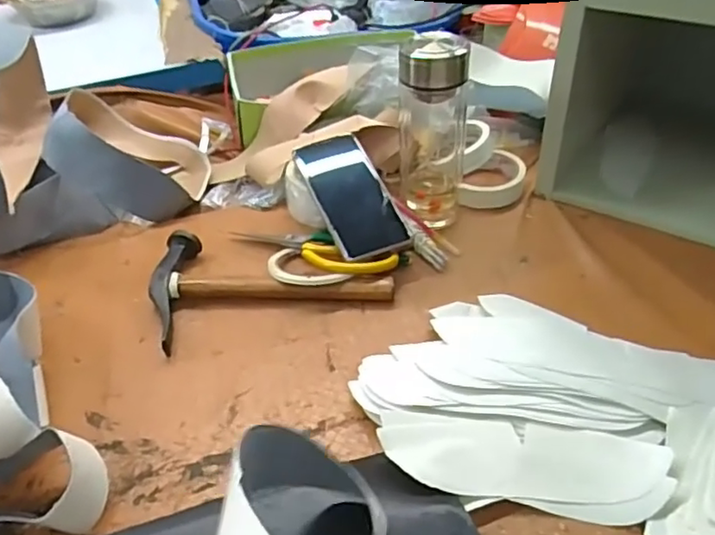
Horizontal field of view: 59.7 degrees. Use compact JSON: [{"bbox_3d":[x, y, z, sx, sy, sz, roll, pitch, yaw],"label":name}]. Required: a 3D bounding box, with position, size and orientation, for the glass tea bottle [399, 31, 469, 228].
[{"bbox_3d":[0.083,-0.154,0.666,0.072,0.201,0.076,-2,41,1],"label":"glass tea bottle"}]

